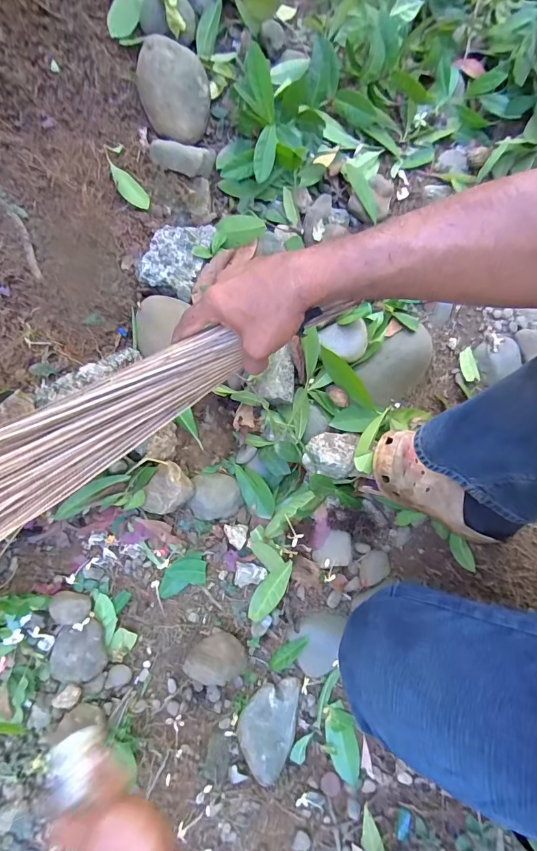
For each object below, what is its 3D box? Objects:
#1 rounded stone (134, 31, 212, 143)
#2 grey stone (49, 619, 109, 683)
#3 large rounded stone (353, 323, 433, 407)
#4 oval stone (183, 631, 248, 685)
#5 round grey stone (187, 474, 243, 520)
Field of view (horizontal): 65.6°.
[{"bbox_3d":[-0.145,-0.521,0.647,0.102,0.083,0.141,-22,78,-6],"label":"rounded stone"},{"bbox_3d":[-0.244,0.291,0.541,0.065,0.035,0.064,0,77,-1],"label":"grey stone"},{"bbox_3d":[0.197,-0.089,0.645,0.081,0.063,0.129,43,80,9],"label":"large rounded stone"},{"bbox_3d":[-0.069,0.306,0.548,0.074,0.053,0.051,-19,78,-5],"label":"oval stone"},{"bbox_3d":[-0.076,0.097,0.582,0.072,0.032,0.063,-11,77,-4],"label":"round grey stone"}]

